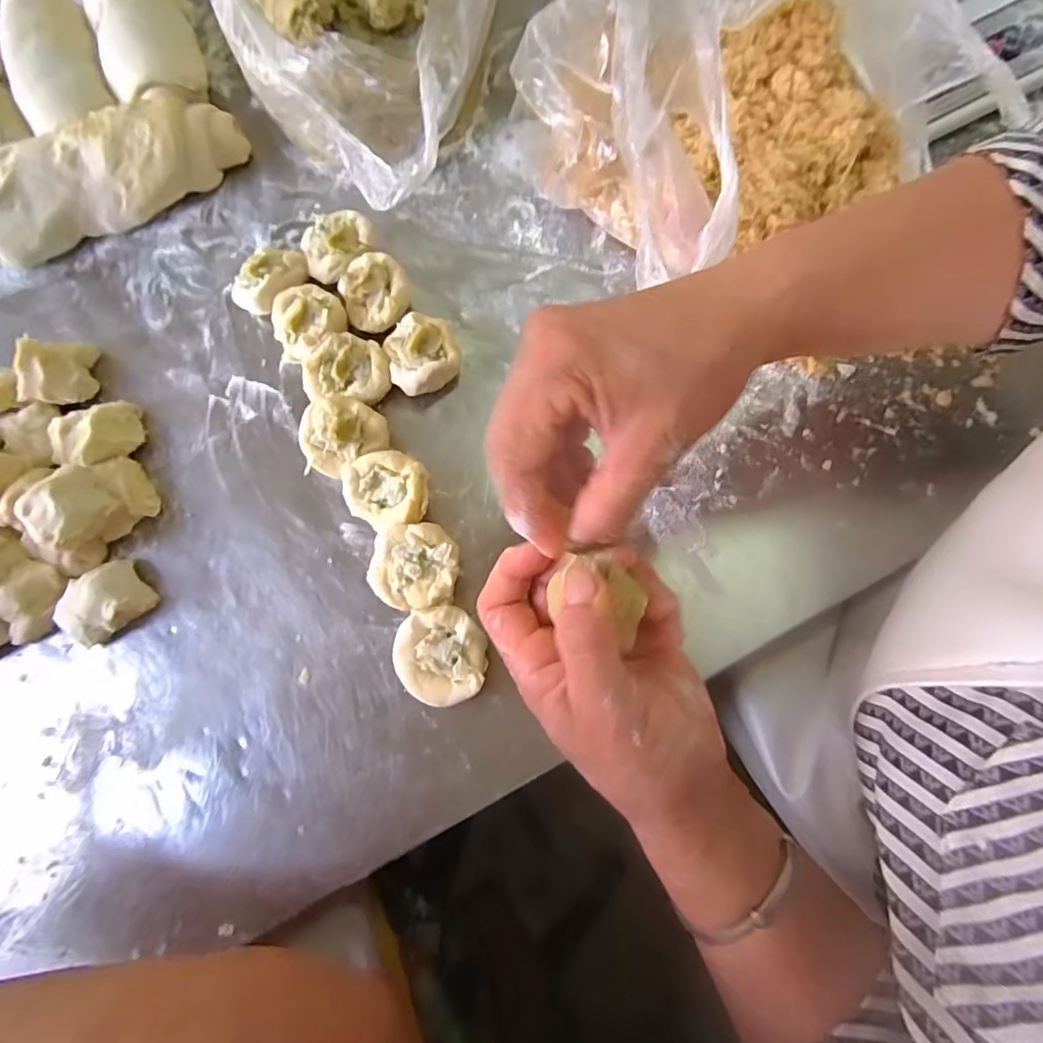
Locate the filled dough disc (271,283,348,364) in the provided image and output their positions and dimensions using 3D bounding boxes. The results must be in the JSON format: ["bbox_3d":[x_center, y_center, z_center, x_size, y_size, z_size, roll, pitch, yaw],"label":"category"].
[{"bbox_3d":[-0.144,-0.136,0.385,0.048,0.036,0.046,-1,75,3],"label":"filled dough disc"}]

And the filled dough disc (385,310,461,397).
[{"bbox_3d":[-0.064,-0.109,0.377,0.046,0.029,0.051,-16,76,-2],"label":"filled dough disc"}]

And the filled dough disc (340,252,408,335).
[{"bbox_3d":[-0.099,-0.154,0.390,0.044,0.031,0.050,-22,75,-3],"label":"filled dough disc"}]

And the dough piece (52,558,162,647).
[{"bbox_3d":[-0.261,0.050,0.352,0.051,0.026,0.039,-36,78,-7],"label":"dough piece"}]

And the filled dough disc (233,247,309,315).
[{"bbox_3d":[-0.174,-0.168,0.397,0.039,0.032,0.052,33,79,11],"label":"filled dough disc"}]

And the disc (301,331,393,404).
[{"bbox_3d":[-0.113,-0.100,0.376,0.055,0.029,0.046,0,76,2],"label":"disc"}]

